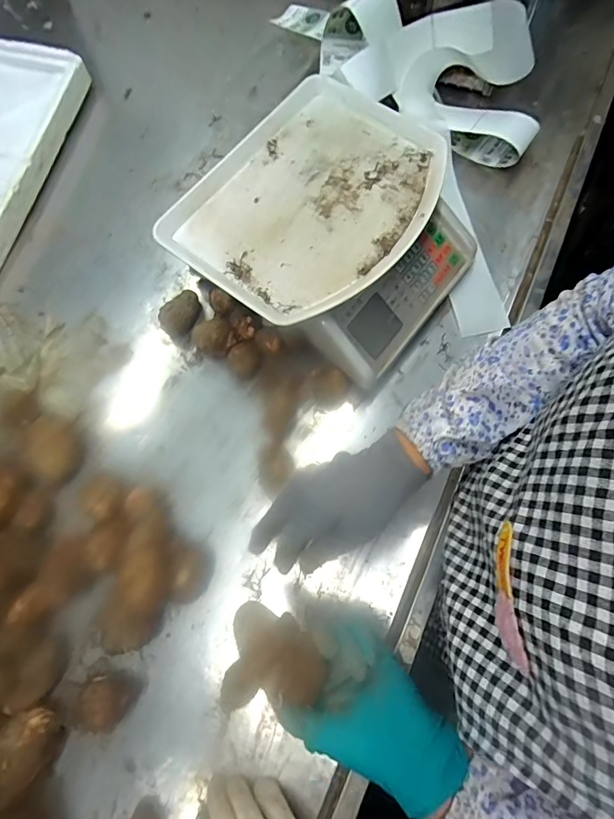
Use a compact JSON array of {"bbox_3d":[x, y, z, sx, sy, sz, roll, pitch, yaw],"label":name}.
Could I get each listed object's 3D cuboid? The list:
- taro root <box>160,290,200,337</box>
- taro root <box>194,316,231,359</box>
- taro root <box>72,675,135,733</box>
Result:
[{"bbox_3d":[-0.160,-0.127,0.550,0.040,0.038,0.063,11,73,7],"label":"taro root"},{"bbox_3d":[-0.113,-0.084,0.532,0.045,0.044,0.048,-1,72,3],"label":"taro root"},{"bbox_3d":[-0.198,0.289,0.424,0.045,0.043,0.042,-1,72,3],"label":"taro root"}]

